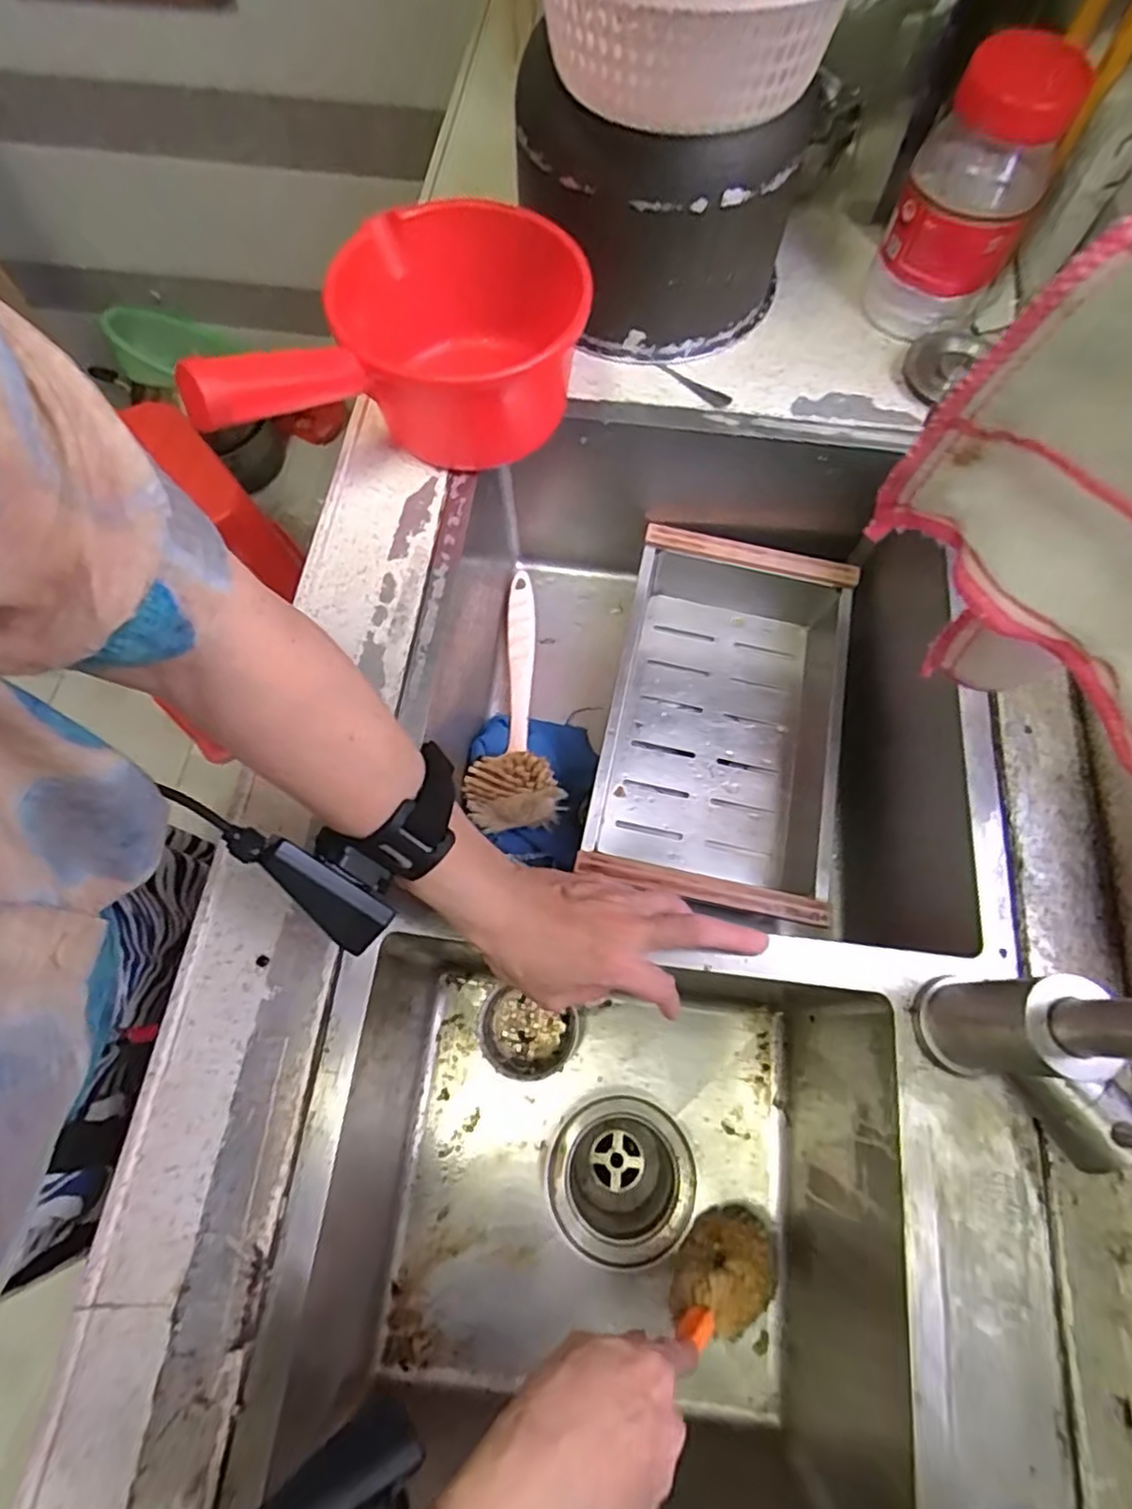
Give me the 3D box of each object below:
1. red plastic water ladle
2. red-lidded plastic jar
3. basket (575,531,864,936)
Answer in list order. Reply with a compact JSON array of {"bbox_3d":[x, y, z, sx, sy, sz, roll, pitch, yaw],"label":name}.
[{"bbox_3d":[-0.120,-0.280,0.480,0.262,0.129,0.163,-24,60,-9],"label":"red plastic water ladle"},{"bbox_3d":[0.300,-0.417,0.510,0.089,0.170,0.085,0,70,-1],"label":"red-lidded plastic jar"},{"bbox_3d":[0.148,-0.029,0.621,0.208,0.088,0.323,11,70,3],"label":"basket"}]

